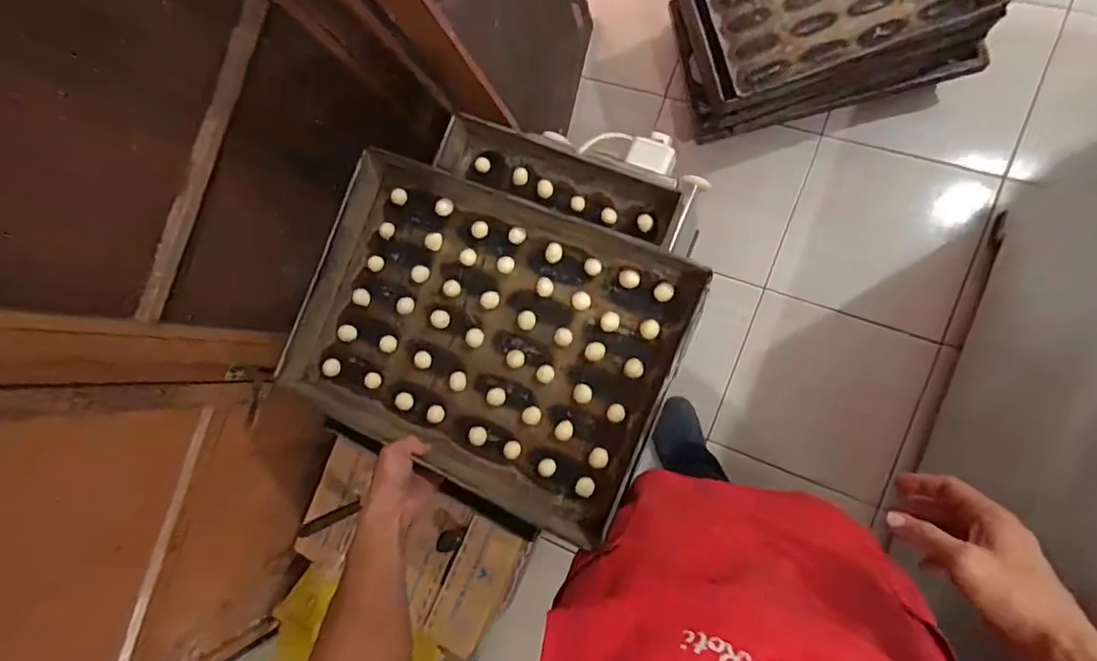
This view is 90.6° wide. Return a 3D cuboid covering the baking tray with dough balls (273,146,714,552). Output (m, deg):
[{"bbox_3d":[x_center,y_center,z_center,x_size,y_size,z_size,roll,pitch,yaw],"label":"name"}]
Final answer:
[{"bbox_3d":[-0.097,0.009,0.738,0.514,0.055,0.381,21,91,15],"label":"baking tray with dough balls"}]

